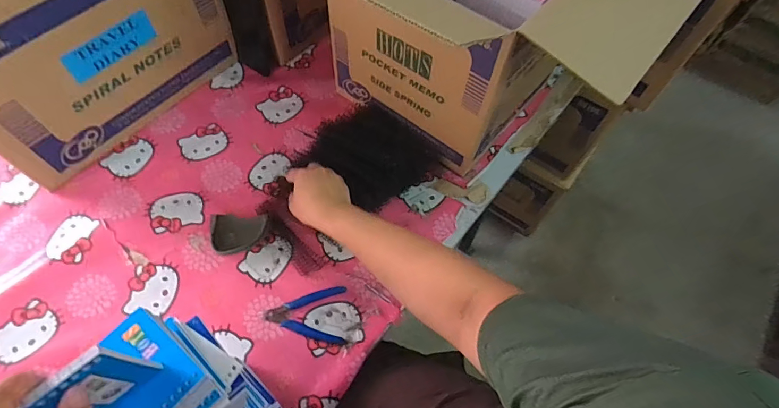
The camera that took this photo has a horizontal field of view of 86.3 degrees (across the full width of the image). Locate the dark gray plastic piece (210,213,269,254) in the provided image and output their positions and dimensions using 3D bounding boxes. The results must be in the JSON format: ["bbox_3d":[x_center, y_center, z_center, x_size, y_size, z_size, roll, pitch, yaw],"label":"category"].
[{"bbox_3d":[-0.234,0.046,0.644,0.084,0.026,0.054,2,61,-2],"label":"dark gray plastic piece"}]

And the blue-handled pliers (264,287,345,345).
[{"bbox_3d":[-0.121,0.159,0.600,0.113,0.007,0.081,2,61,-2],"label":"blue-handled pliers"}]

